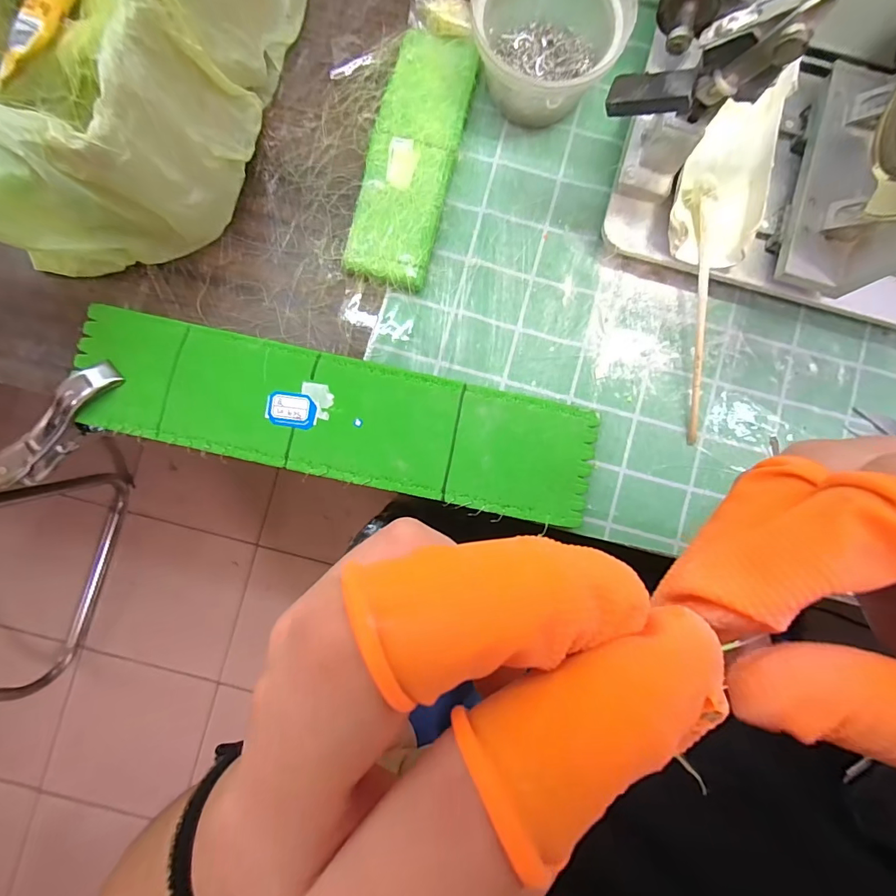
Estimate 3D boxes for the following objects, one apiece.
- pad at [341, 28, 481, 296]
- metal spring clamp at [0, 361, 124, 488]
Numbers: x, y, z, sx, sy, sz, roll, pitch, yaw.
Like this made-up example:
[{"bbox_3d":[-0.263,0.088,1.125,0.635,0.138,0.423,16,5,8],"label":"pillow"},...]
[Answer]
[{"bbox_3d":[-0.024,-0.203,0.306,0.058,0.015,0.181,13,85,1],"label":"pad"},{"bbox_3d":[-0.269,-0.011,0.300,0.123,0.039,0.030,-40,86,13],"label":"metal spring clamp"}]

